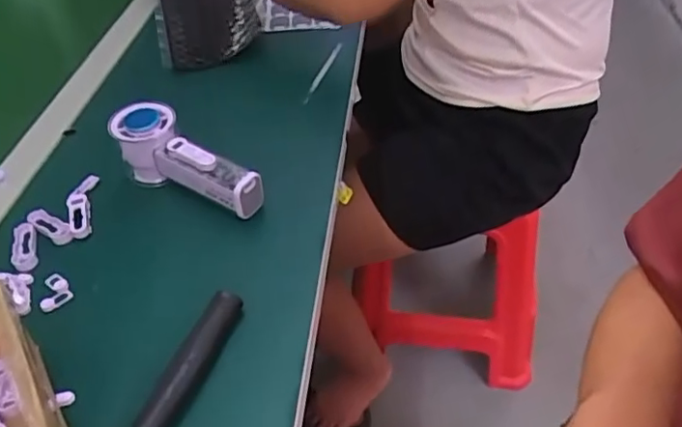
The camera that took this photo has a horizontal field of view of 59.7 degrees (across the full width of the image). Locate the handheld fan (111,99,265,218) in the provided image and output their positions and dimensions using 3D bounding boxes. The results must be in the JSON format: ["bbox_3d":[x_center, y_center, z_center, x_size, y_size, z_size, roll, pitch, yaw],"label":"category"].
[{"bbox_3d":[-0.141,-0.044,0.544,0.157,0.061,0.046,29,52,14],"label":"handheld fan"}]

